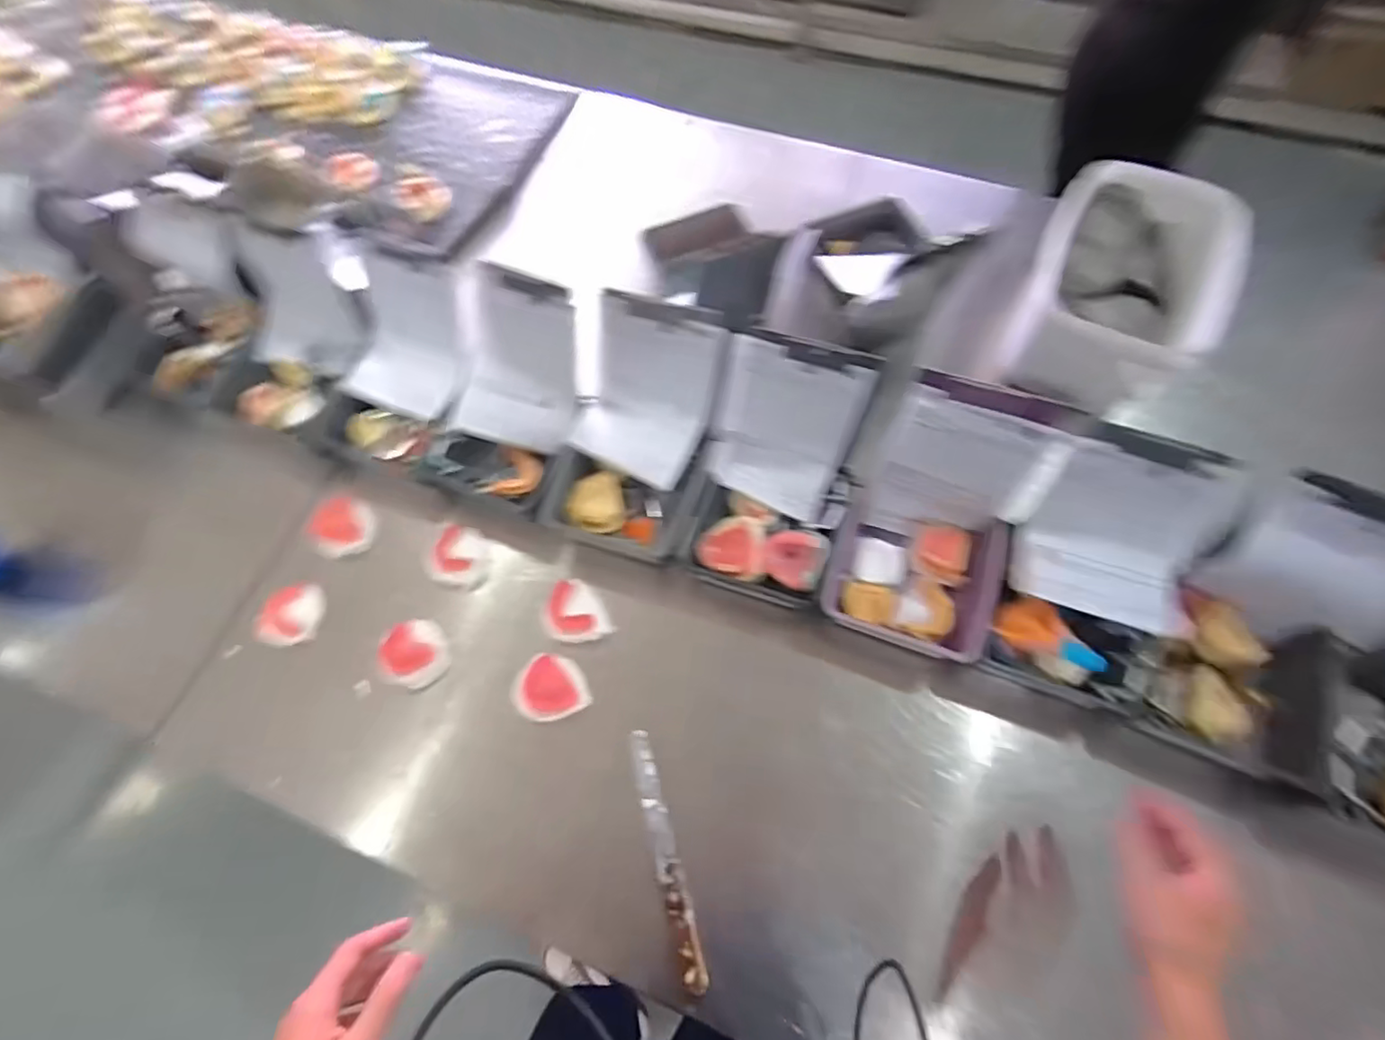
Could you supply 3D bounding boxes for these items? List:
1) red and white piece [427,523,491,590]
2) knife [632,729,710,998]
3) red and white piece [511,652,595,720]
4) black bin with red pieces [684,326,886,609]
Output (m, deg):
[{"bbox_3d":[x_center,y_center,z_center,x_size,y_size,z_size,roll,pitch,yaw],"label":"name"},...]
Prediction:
[{"bbox_3d":[-0.291,0.046,0.757,0.075,0.018,0.073,15,69,5],"label":"red and white piece"},{"bbox_3d":[-0.028,0.345,0.626,0.027,0.022,0.240,-15,69,-6],"label":"knife"},{"bbox_3d":[-0.167,0.193,0.694,0.078,0.025,0.071,0,69,0],"label":"red and white piece"},{"bbox_3d":[0.095,-0.047,0.675,0.173,0.178,0.238,12,69,4],"label":"black bin with red pieces"}]

